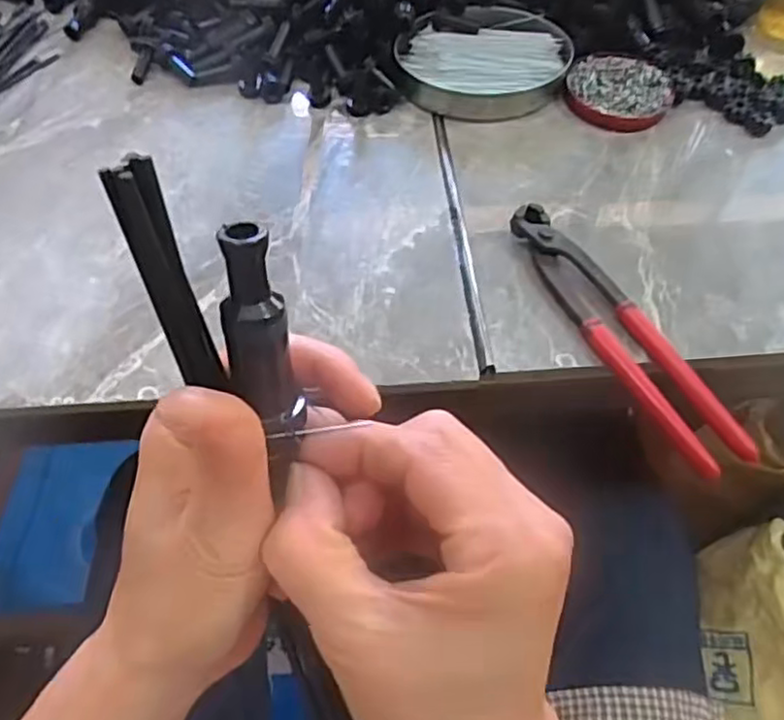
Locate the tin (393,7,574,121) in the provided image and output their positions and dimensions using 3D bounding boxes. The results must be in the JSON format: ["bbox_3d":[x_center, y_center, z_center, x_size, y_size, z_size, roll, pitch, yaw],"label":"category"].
[{"bbox_3d":[0.071,-0.232,0.538,0.133,0.021,0.104,-8,60,-7],"label":"tin"}]

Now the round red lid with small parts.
[{"bbox_3d":[0.174,-0.208,0.532,0.077,0.012,0.073,10,60,4],"label":"round red lid with small parts"}]

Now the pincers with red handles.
[{"bbox_3d":[0.135,-0.018,0.417,0.036,0.018,0.201,-24,64,-15],"label":"pincers with red handles"}]

